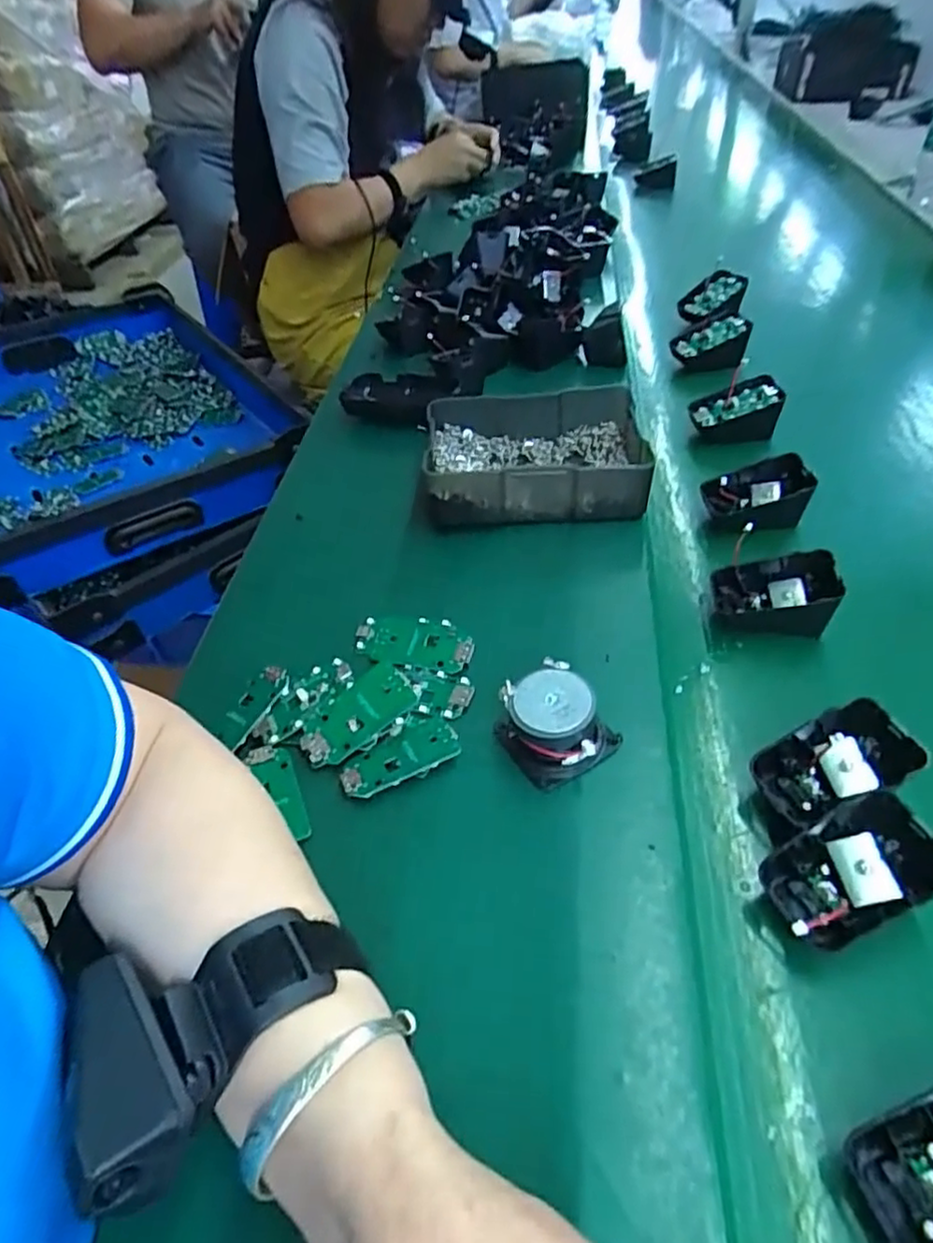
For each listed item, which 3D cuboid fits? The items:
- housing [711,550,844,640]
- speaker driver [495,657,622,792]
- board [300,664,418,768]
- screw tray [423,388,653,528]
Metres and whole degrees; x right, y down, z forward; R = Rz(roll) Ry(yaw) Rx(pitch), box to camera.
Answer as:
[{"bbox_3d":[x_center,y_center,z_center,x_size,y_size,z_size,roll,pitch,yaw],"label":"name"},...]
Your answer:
[{"bbox_3d":[0.189,-0.018,0.416,0.070,0.035,0.054,6,48,10],"label":"housing"},{"bbox_3d":[0.045,0.054,0.353,0.043,0.034,0.053,-24,50,-17],"label":"speaker driver"},{"bbox_3d":[-0.060,0.054,0.376,0.066,0.005,0.033,-45,68,-9],"label":"board"},{"bbox_3d":[0.051,-0.127,0.520,0.161,0.046,0.116,-1,47,3],"label":"screw tray"}]

